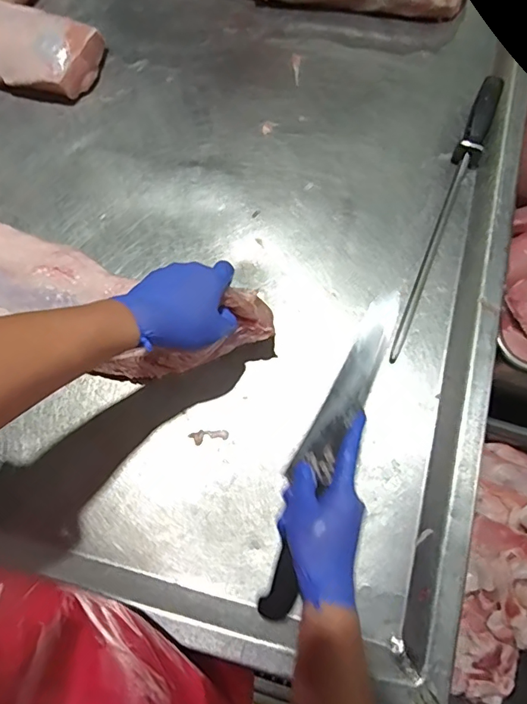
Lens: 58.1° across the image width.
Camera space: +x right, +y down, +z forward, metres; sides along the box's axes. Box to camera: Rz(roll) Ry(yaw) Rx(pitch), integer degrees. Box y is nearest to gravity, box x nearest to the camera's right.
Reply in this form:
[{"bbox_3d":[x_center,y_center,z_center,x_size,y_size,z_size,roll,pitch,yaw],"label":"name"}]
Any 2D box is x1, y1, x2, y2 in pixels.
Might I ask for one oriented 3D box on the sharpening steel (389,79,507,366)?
[{"bbox_3d":[0.234,-0.182,0.610,0.034,0.038,0.412,24,76,7],"label":"sharpening steel"}]

